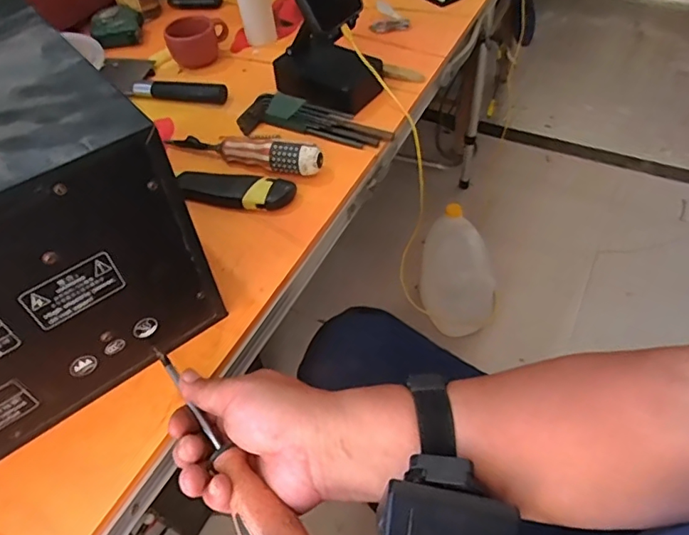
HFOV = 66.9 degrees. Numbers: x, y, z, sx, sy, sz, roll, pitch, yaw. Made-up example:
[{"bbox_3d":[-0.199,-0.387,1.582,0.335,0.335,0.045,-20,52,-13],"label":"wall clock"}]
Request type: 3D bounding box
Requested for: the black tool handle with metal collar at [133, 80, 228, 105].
[{"bbox_3d":[-0.206,-0.222,0.653,0.122,0.015,0.024,9,52,10],"label":"black tool handle with metal collar"}]

